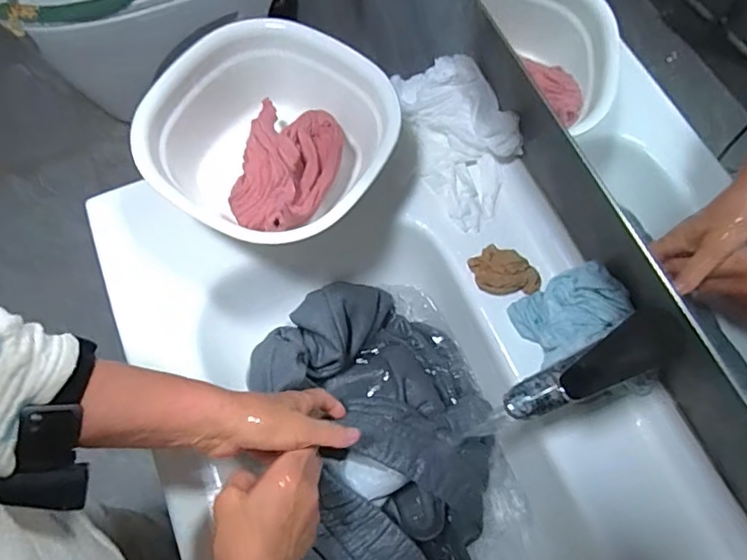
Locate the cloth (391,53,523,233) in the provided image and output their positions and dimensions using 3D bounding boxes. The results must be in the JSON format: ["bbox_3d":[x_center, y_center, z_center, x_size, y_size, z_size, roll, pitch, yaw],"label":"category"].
[{"bbox_3d":[0.105,-0.166,0.624,0.113,0.035,0.210,-21,78,22],"label":"cloth"}]

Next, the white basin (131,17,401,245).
[{"bbox_3d":[-0.100,-0.147,0.584,0.232,0.121,0.219,0,69,-1],"label":"white basin"}]

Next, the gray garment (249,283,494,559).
[{"bbox_3d":[0.009,0.152,0.567,0.224,0.075,0.318,-19,70,-8],"label":"gray garment"}]

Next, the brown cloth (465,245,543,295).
[{"bbox_3d":[0.140,-0.008,0.566,0.076,0.031,0.042,15,69,5],"label":"brown cloth"}]

